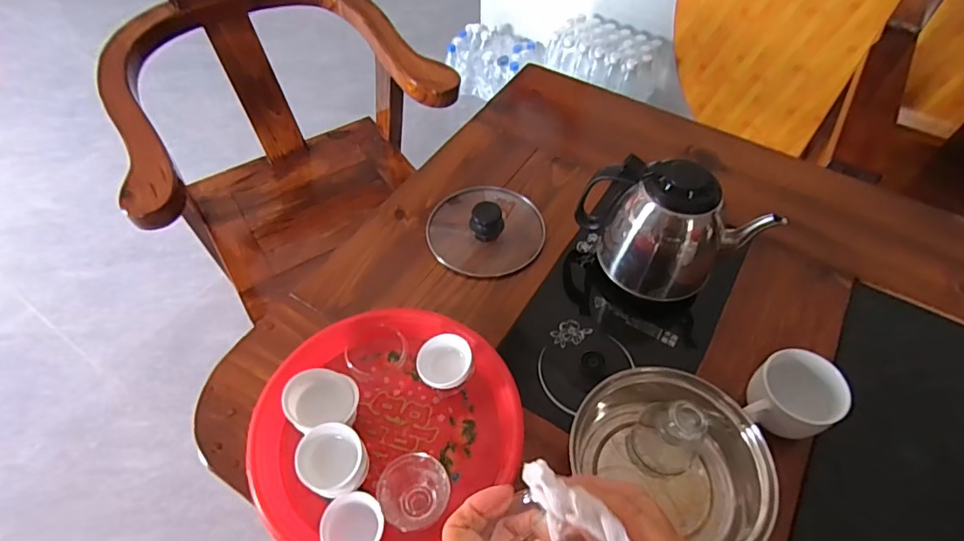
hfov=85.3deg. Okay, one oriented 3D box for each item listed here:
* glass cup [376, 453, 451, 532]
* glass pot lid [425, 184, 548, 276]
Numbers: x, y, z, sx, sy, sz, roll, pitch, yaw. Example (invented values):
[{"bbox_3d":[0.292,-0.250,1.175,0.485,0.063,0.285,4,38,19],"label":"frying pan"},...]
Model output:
[{"bbox_3d":[-0.063,0.199,0.472,0.060,0.047,0.061,-1,53,1],"label":"glass cup"},{"bbox_3d":[0.004,-0.064,0.670,0.149,0.041,0.136,-1,53,1],"label":"glass pot lid"}]

